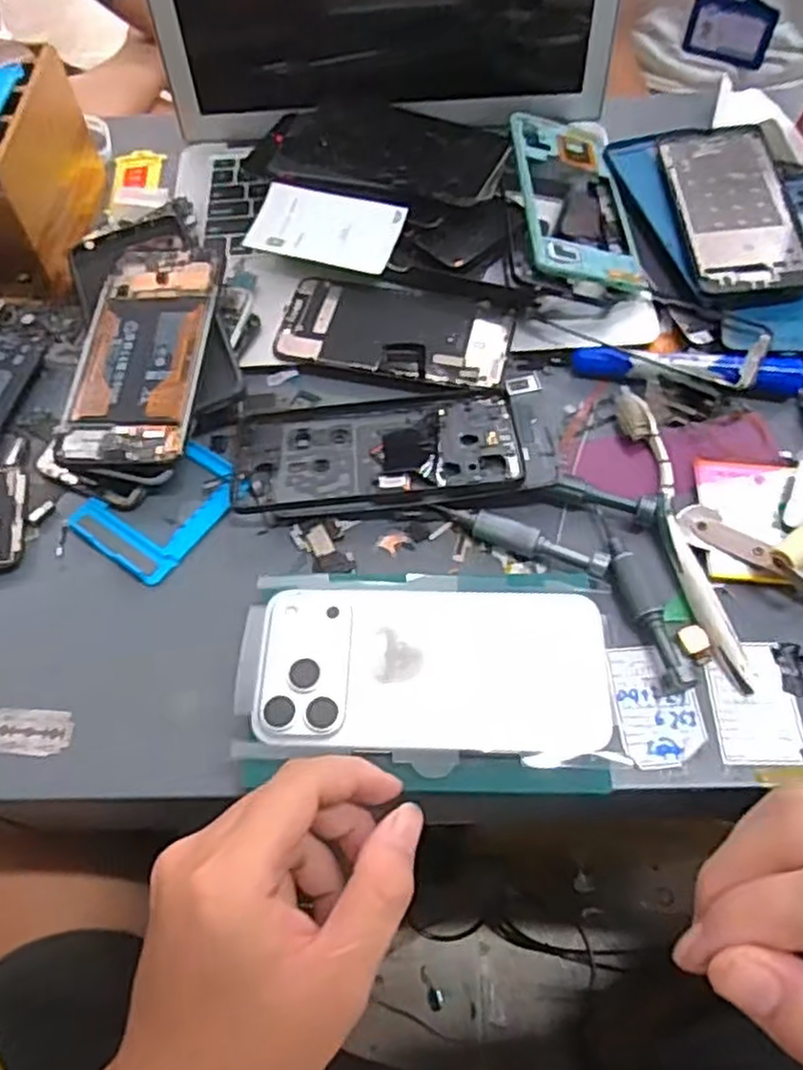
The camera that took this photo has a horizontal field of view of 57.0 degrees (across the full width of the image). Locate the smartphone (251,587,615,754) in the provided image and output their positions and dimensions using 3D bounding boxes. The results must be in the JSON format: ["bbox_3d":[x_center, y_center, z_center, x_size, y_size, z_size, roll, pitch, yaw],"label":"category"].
[{"bbox_3d":[0.014,0.060,0.343,0.159,0.005,0.076,2,62,2],"label":"smartphone"}]

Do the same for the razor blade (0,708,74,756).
[{"bbox_3d":[-0.183,0.096,0.363,0.042,0.004,0.023,4,51,1],"label":"razor blade"}]

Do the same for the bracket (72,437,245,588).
[{"bbox_3d":[-0.136,-0.017,0.420,0.067,0.010,0.085,37,67,21],"label":"bracket"}]

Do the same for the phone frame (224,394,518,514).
[{"bbox_3d":[-0.015,-0.052,0.428,0.160,0.015,0.075,-3,59,0],"label":"phone frame"}]

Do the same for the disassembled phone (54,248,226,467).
[{"bbox_3d":[-0.152,-0.110,0.438,0.074,0.005,0.155,3,65,6],"label":"disassembled phone"}]

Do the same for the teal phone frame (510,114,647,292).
[{"bbox_3d":[0.114,-0.231,0.503,0.077,0.009,0.169,3,60,-15],"label":"teal phone frame"}]

